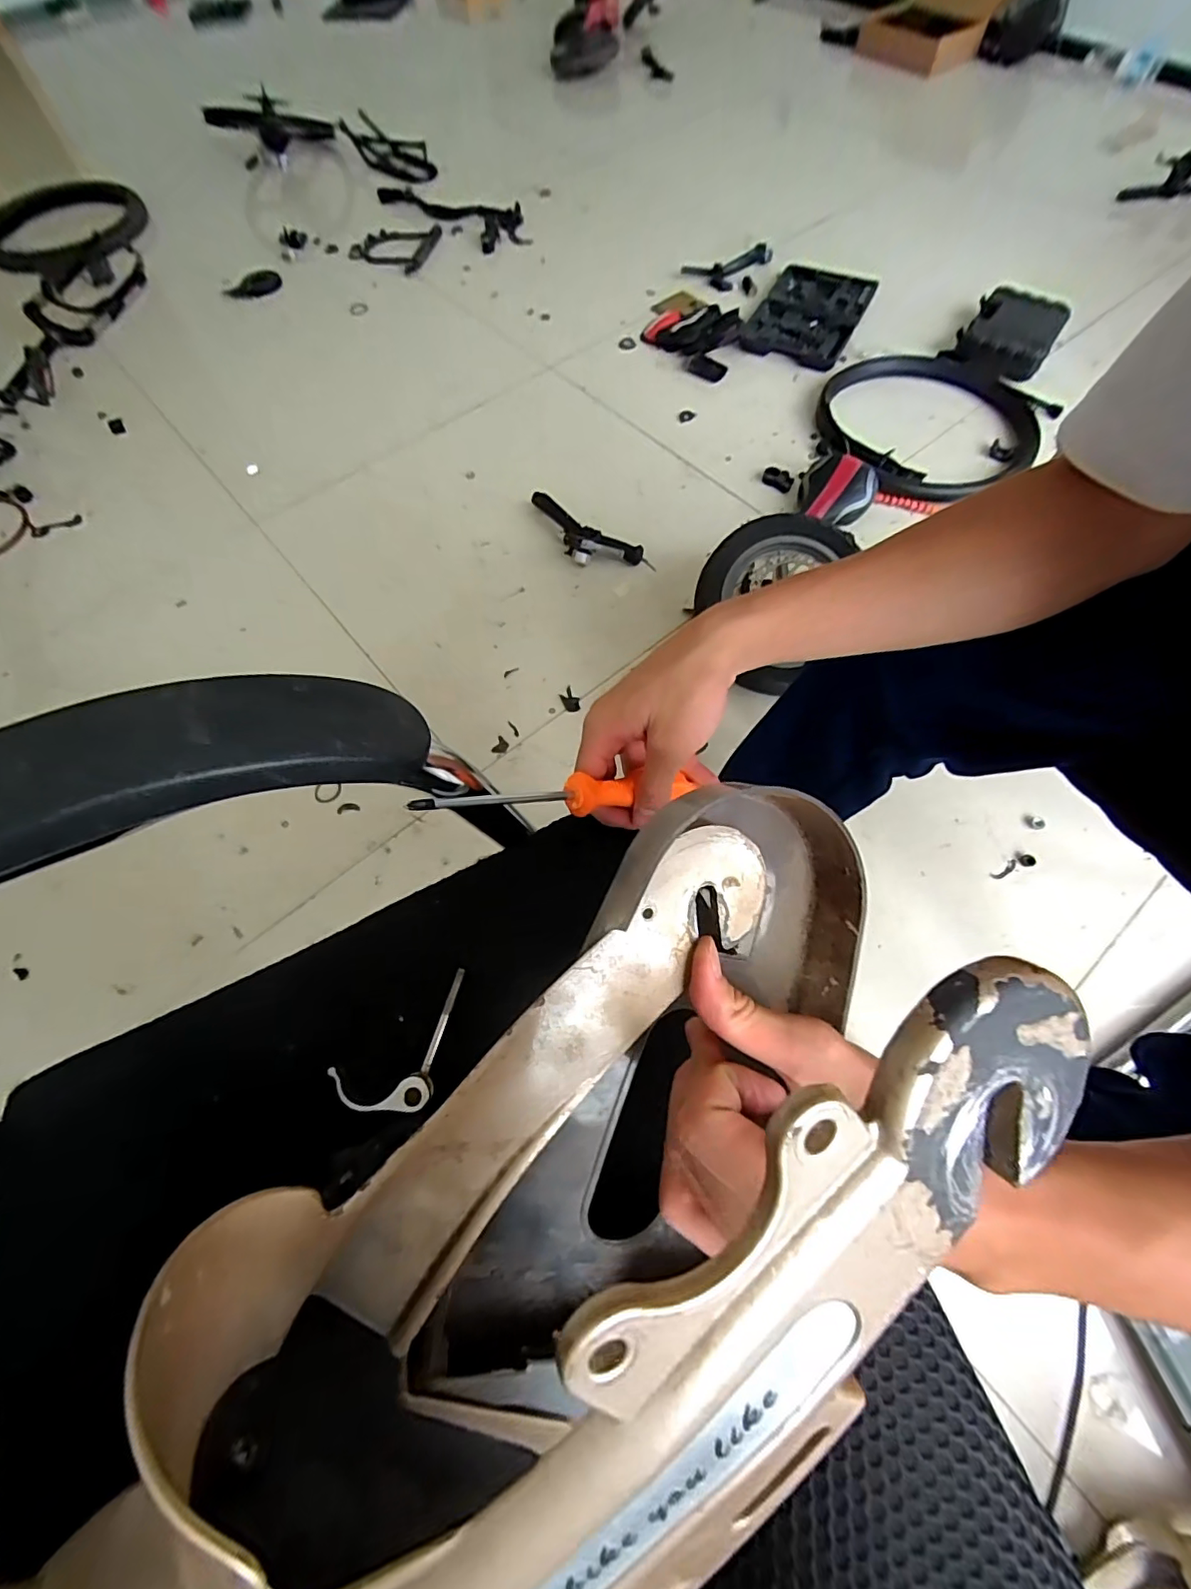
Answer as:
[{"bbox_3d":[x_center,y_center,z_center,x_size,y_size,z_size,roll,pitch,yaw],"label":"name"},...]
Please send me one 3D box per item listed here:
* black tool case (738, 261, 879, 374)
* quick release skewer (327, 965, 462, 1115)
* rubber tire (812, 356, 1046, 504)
[{"bbox_3d":[0.533,-1.200,1.377,0.254,0.036,0.395,26,69,13],"label":"black tool case"},{"bbox_3d":[-0.100,0.147,0.312,0.086,0.014,0.046,-35,69,-13],"label":"quick release skewer"},{"bbox_3d":[0.712,-0.791,1.171,0.439,0.044,0.439,-2,65,1],"label":"rubber tire"}]

